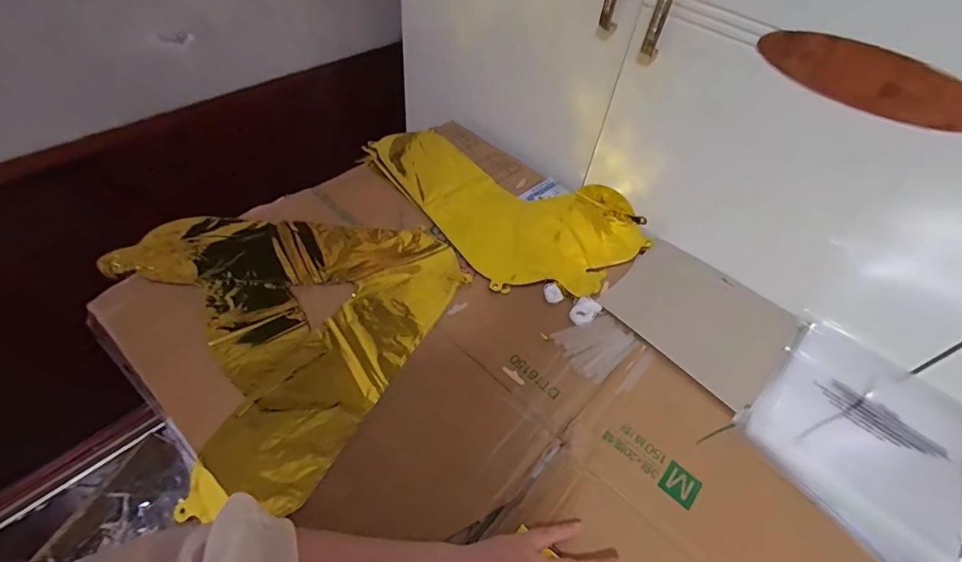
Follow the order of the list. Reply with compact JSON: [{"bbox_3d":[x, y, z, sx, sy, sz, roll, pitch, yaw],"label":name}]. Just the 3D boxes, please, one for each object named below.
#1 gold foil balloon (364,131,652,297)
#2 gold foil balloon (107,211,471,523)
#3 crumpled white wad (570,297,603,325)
[{"bbox_3d":[0.027,-0.126,0.672,0.243,0.020,0.395,-34,62,-28],"label":"gold foil balloon"},{"bbox_3d":[-0.242,0.019,0.518,0.362,0.009,0.350,28,55,15],"label":"gold foil balloon"},{"bbox_3d":[0.122,0.036,0.544,0.026,0.008,0.037,36,57,21],"label":"crumpled white wad"}]

